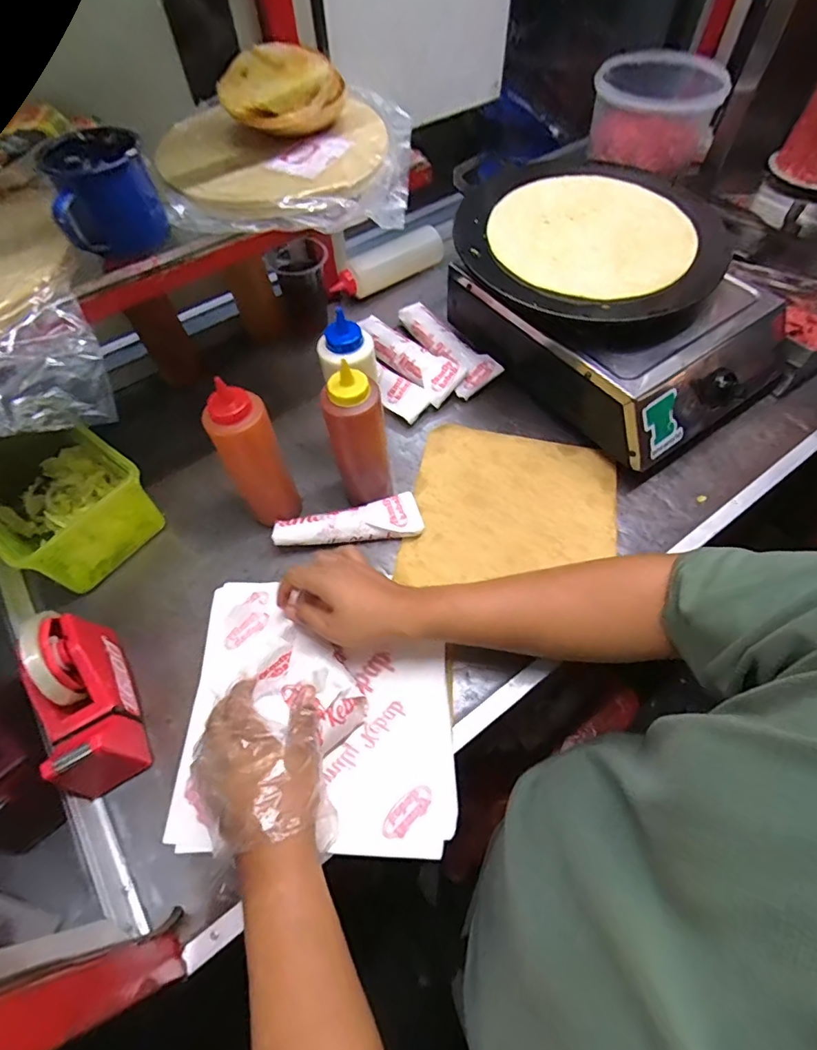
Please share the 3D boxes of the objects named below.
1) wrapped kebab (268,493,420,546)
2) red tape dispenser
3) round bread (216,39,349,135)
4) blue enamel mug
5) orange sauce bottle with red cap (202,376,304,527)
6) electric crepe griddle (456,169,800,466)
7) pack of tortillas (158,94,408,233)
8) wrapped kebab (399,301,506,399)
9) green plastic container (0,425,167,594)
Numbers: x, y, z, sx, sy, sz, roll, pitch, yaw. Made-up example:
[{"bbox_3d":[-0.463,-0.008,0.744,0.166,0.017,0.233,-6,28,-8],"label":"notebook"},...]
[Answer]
[{"bbox_3d":[-0.071,0.000,0.593,0.169,0.029,0.051,-11,61,-5],"label":"wrapped kebab"},{"bbox_3d":[-0.310,0.161,0.465,0.065,0.101,0.159,-27,61,-13],"label":"red tape dispenser"},{"bbox_3d":[-0.120,-0.403,0.462,0.097,0.040,0.093,20,60,11],"label":"round bread"},{"bbox_3d":[-0.241,-0.262,0.400,0.074,0.067,0.087,-19,60,-12],"label":"blue enamel mug"},{"bbox_3d":[-0.162,-0.065,0.542,0.063,0.186,0.052,-20,60,-9],"label":"orange sauce bottle with red cap"},{"bbox_3d":[0.268,-0.298,0.681,0.300,0.178,0.418,-32,64,-19],"label":"electric crepe griddle"},{"bbox_3d":[-0.122,-0.351,0.472,0.242,0.022,0.218,0,58,-1],"label":"pack of tortillas"},{"bbox_3d":[0.050,-0.272,0.745,0.062,0.029,0.204,-29,63,-17],"label":"wrapped kebab"},{"bbox_3d":[-0.420,-0.037,0.577,0.207,0.087,0.134,33,63,18],"label":"green plastic container"}]

